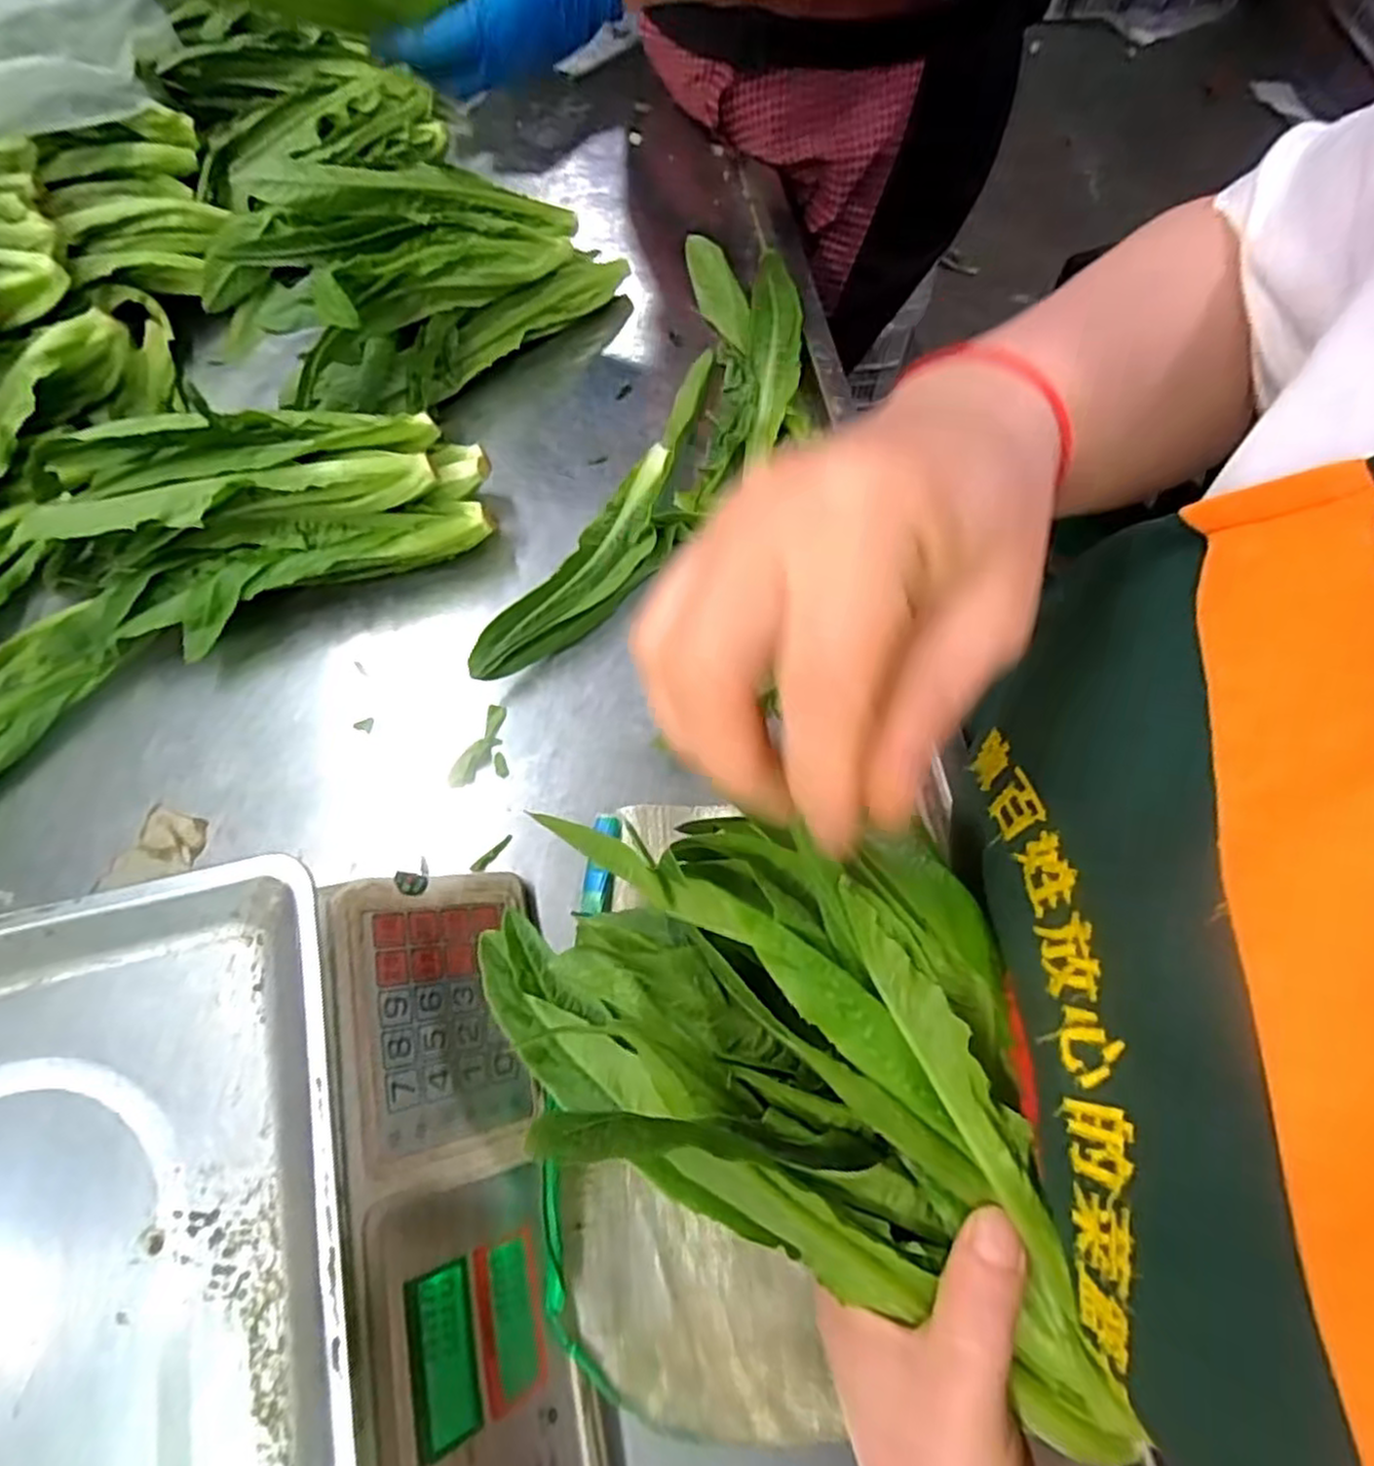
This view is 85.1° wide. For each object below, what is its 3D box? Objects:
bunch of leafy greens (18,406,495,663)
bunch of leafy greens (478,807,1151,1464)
[{"bbox_3d":[-0.255,-0.119,0.449,0.264,0.092,0.113,-8,69,-5],"label":"bunch of leafy greens"},{"bbox_3d":[0.044,0.102,0.242,0.234,0.088,0.127,28,71,9],"label":"bunch of leafy greens"}]

